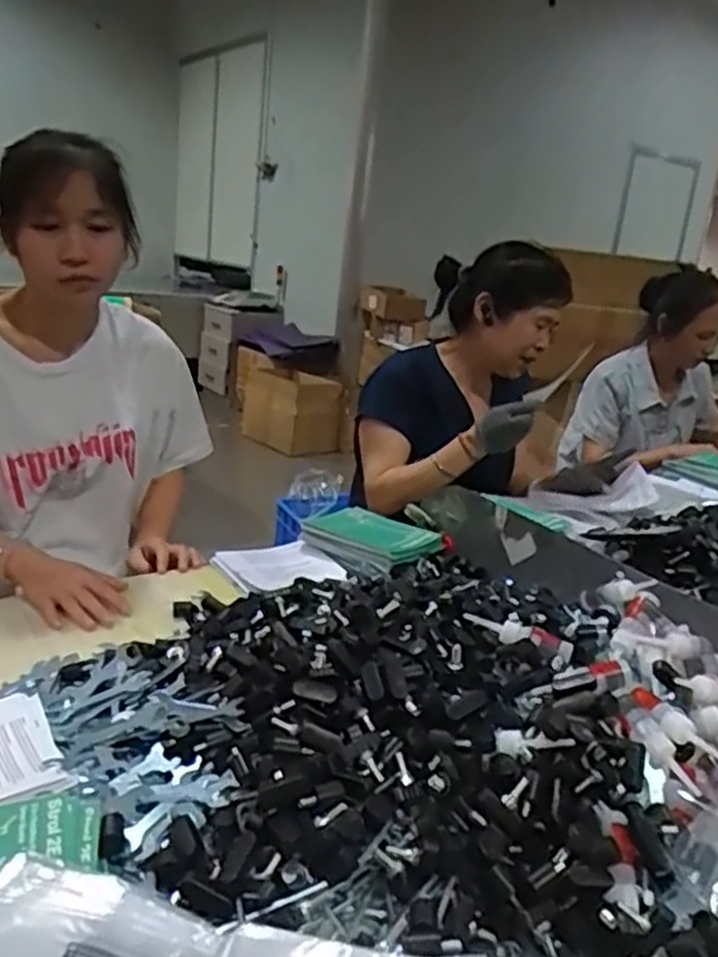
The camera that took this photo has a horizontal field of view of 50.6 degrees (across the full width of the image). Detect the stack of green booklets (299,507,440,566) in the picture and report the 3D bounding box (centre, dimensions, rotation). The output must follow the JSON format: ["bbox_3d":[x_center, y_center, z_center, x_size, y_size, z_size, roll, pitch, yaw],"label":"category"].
[{"bbox_3d":[0.020,0.083,1.162,0.207,0.022,0.110,17,20,31],"label":"stack of green booklets"}]

